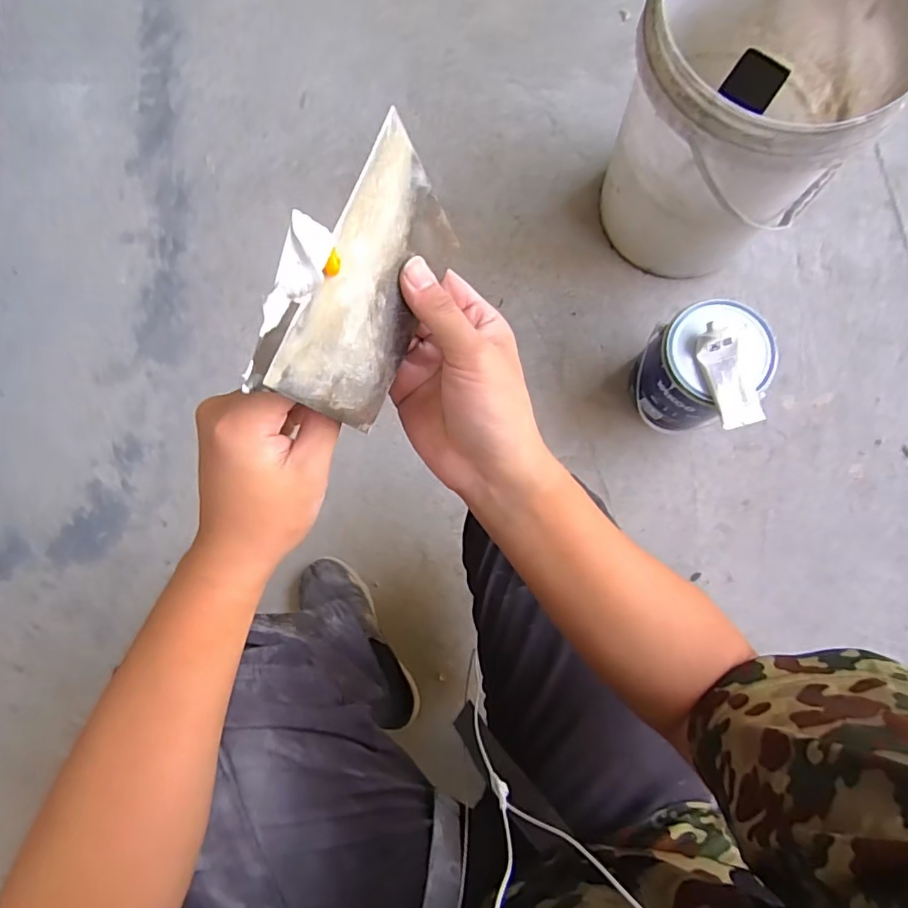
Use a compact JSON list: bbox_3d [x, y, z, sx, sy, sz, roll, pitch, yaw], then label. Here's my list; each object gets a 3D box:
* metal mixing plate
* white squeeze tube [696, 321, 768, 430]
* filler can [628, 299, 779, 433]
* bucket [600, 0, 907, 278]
[{"bbox_3d":[-0.038,-0.081,0.265,0.005,0.071,0.132,21,86,34],"label":"metal mixing plate"},{"bbox_3d":[0.353,-0.101,0.675,0.054,0.017,0.133,-16,81,-1],"label":"white squeeze tube"},{"bbox_3d":[0.345,-0.119,0.755,0.144,0.166,0.136,0,80,0],"label":"filler can"},{"bbox_3d":[0.371,-0.447,0.722,0.280,0.332,0.311,28,83,6],"label":"bucket"}]

